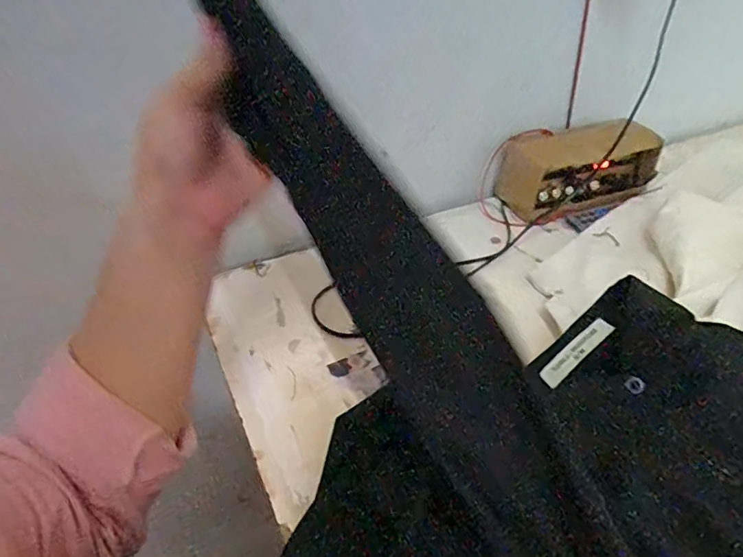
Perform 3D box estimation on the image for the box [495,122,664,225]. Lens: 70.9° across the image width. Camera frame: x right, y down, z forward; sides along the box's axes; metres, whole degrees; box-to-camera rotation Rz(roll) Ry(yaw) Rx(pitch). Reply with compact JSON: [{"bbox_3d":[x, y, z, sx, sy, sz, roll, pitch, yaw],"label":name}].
[{"bbox_3d":[0.250,-0.134,0.627,0.177,0.085,0.077,-14,41,-16],"label":"box"}]

